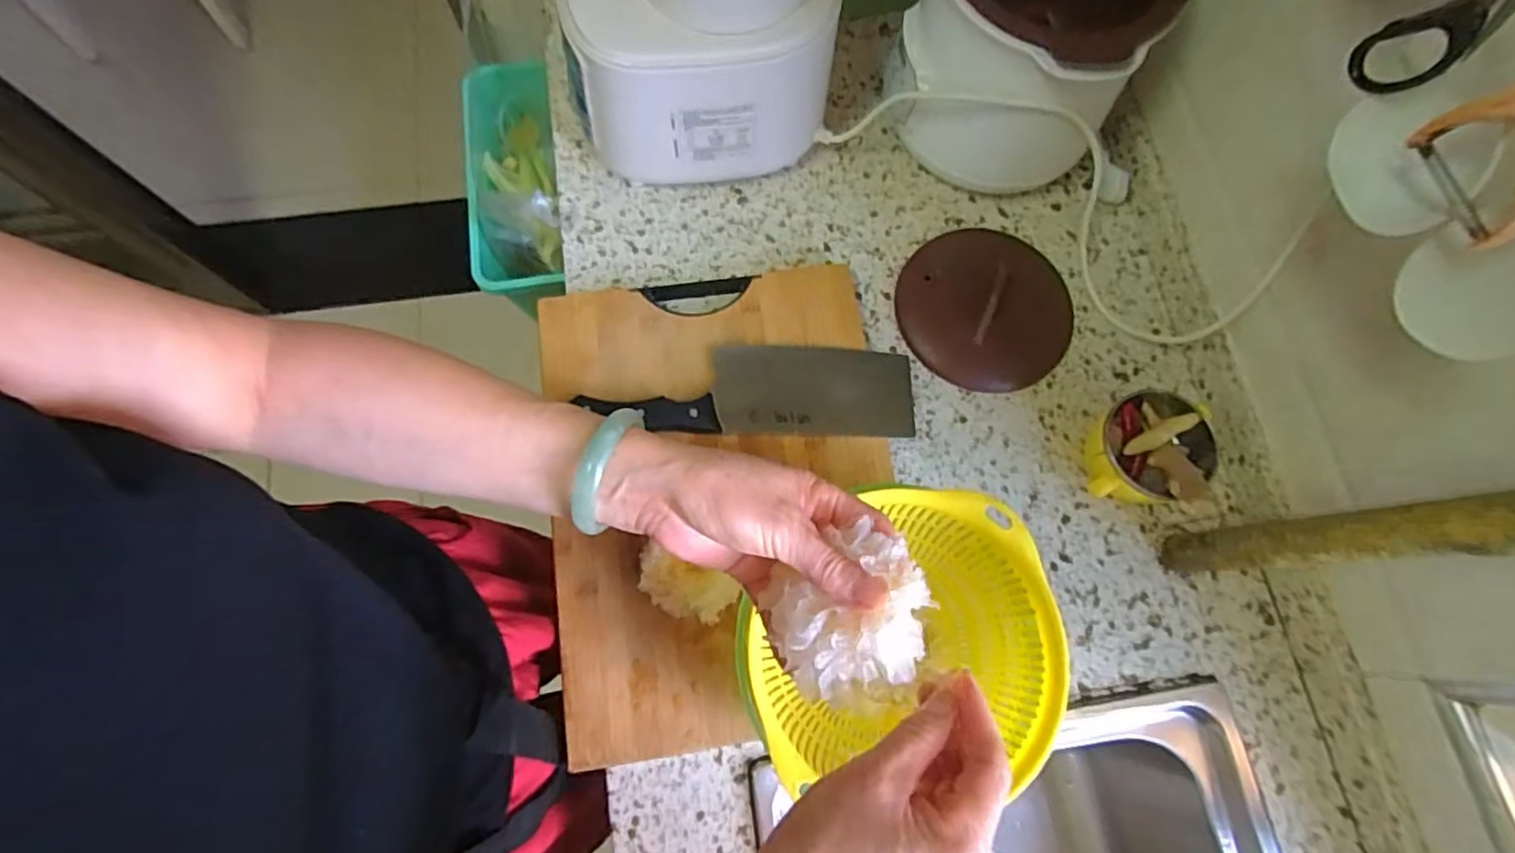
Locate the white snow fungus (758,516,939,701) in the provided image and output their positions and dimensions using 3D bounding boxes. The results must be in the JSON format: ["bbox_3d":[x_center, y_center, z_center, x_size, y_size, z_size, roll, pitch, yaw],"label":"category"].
[{"bbox_3d":[0.046,0.096,0.330,0.075,0.039,0.074,-23,76,-9],"label":"white snow fungus"}]

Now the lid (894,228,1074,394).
[{"bbox_3d":[0.226,-0.123,0.636,0.163,0.043,0.175,1,73,-2],"label":"lid"}]

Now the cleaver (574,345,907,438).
[{"bbox_3d":[-0.007,-0.034,0.582,0.281,0.017,0.078,2,73,-2],"label":"cleaver"}]

